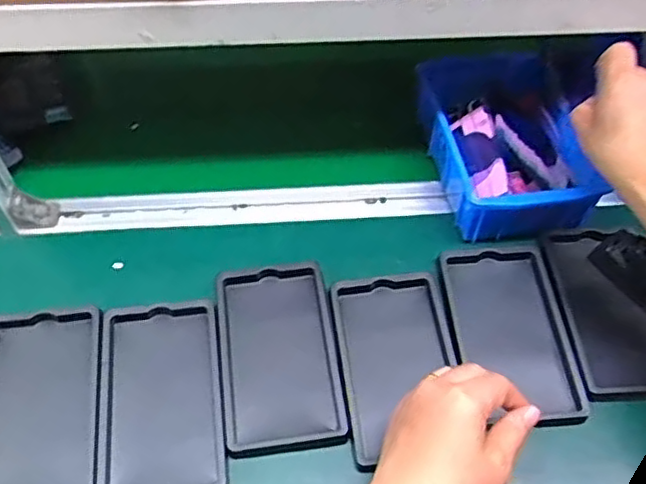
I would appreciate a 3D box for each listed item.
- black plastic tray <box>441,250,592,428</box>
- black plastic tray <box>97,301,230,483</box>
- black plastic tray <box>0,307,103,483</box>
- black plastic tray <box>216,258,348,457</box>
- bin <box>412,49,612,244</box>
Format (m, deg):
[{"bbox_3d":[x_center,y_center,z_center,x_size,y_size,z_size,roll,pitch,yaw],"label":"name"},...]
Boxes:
[{"bbox_3d":[0.154,0.071,0.558,0.090,0.013,0.162,-3,53,-4],"label":"black plastic tray"},{"bbox_3d":[-0.127,0.124,0.532,0.092,0.018,0.161,-6,54,-6],"label":"black plastic tray"},{"bbox_3d":[-0.225,0.126,0.523,0.092,0.012,0.157,-6,53,-6],"label":"black plastic tray"},{"bbox_3d":[-0.037,0.090,0.556,0.094,0.013,0.165,-6,53,-6],"label":"black plastic tray"},{"bbox_3d":[0.171,-0.096,0.651,0.121,0.076,0.197,-7,54,-7],"label":"bin"}]

